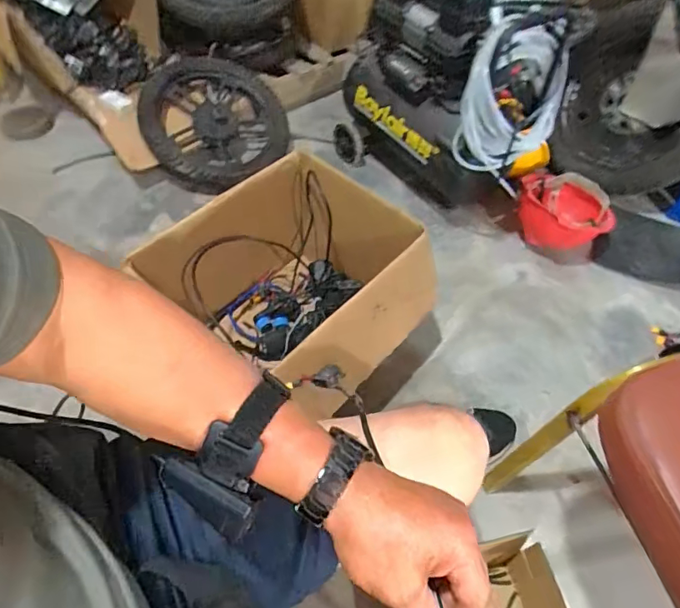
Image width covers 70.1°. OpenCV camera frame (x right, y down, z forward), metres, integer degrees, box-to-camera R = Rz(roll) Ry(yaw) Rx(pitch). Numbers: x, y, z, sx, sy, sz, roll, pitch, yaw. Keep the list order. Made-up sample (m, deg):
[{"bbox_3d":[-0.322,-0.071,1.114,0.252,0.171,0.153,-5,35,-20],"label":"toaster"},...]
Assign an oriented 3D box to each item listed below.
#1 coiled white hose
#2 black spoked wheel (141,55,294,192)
[{"bbox_3d":[0.368,-0.449,0.999,0.180,0.250,0.262,24,57,13],"label":"coiled white hose"},{"bbox_3d":[-0.331,-0.476,1.314,0.380,0.097,0.382,6,73,-18],"label":"black spoked wheel"}]

